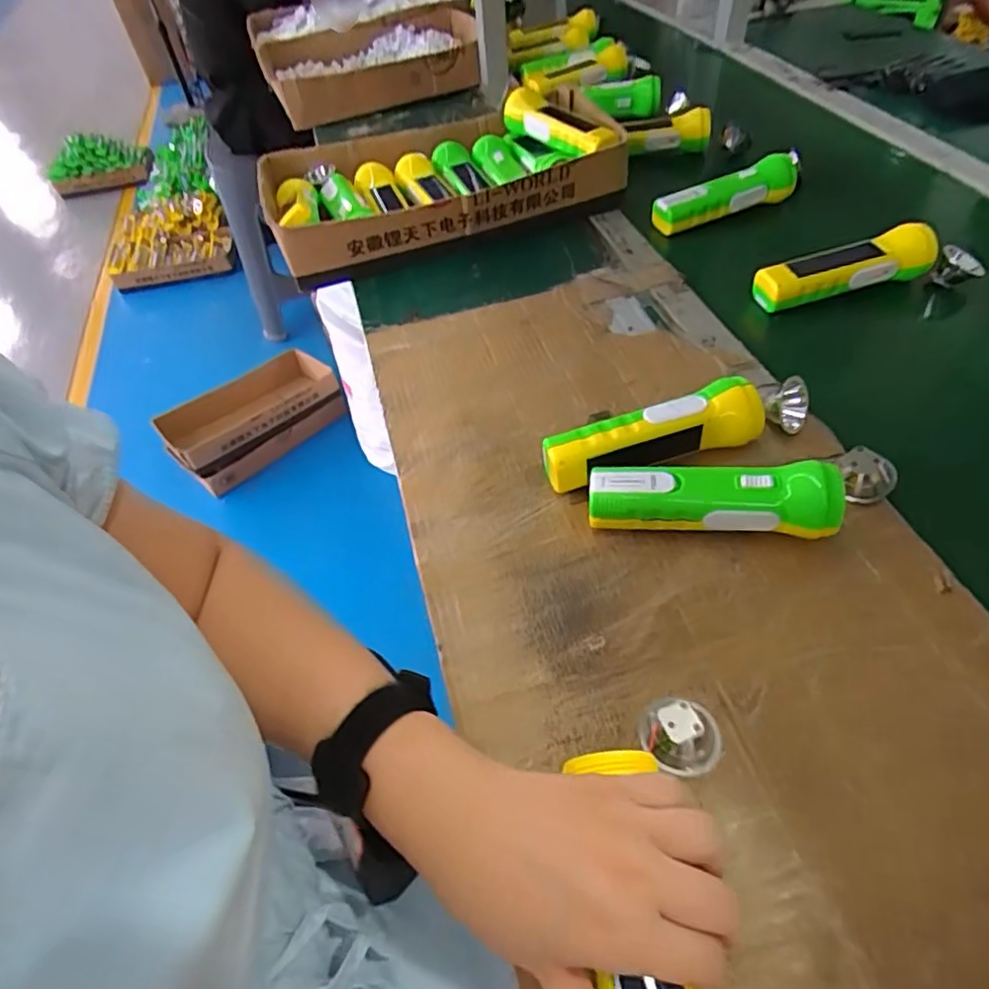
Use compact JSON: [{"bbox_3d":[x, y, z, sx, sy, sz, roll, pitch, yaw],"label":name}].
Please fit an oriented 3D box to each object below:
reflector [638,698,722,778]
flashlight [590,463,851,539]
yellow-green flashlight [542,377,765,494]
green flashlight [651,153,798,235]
[{"bbox_3d":[0.105,0.133,0.339,0.044,0.025,0.038,19,55,20],"label":"reflector"},{"bbox_3d":[0.150,0.004,0.428,0.168,0.045,0.046,5,51,10],"label":"flashlight"},{"bbox_3d":[0.120,-0.045,0.466,0.174,0.050,0.046,-15,51,-6],"label":"yellow-green flashlight"},{"bbox_3d":[0.274,-0.356,0.719,0.173,0.048,0.041,-15,51,-7],"label":"green flashlight"}]

